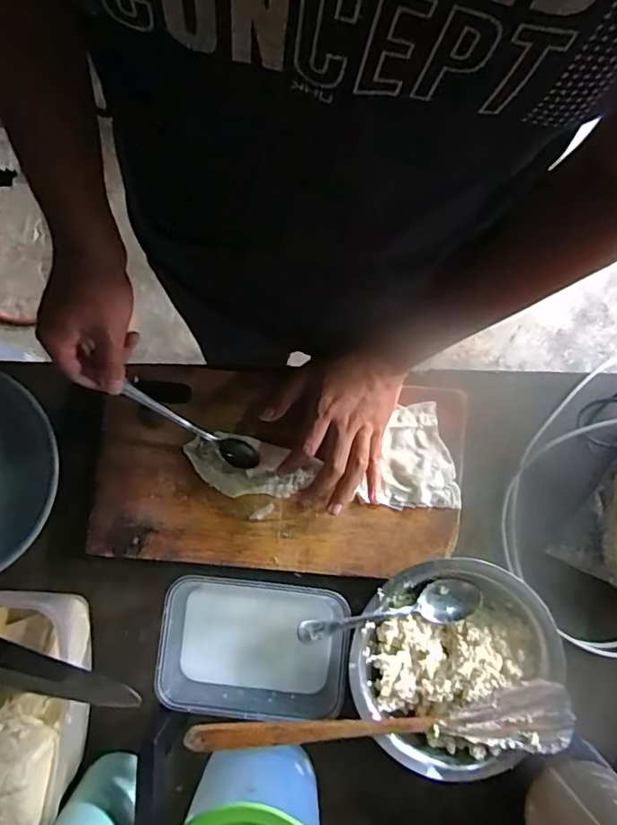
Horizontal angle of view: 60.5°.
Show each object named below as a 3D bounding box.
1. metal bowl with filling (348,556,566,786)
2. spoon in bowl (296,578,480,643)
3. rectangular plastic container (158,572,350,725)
[{"bbox_3d":[0.127,0.225,0.485,0.169,0.057,0.181,0,84,0],"label":"metal bowl with filling"},{"bbox_3d":[0.074,0.182,0.483,0.173,0.028,0.036,-4,79,-18],"label":"spoon in bowl"},{"bbox_3d":[-0.051,0.220,0.501,0.170,0.044,0.118,6,84,1],"label":"rectangular plastic container"}]

